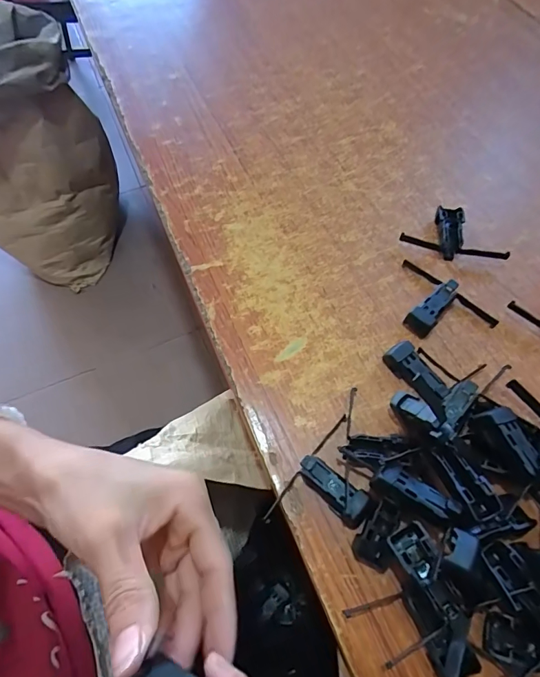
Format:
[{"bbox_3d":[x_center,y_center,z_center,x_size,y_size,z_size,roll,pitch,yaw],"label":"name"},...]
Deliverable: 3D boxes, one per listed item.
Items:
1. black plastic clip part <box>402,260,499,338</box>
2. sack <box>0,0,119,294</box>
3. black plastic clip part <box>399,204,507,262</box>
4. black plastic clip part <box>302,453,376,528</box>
[{"bbox_3d":[0.128,-0.024,0.317,0.081,0.015,0.052,36,70,17],"label":"black plastic clip part"},{"bbox_3d":[-0.565,-0.401,0.933,0.335,0.492,0.322,20,66,10],"label":"sack"},{"bbox_3d":[0.155,-0.086,0.346,0.081,0.014,0.044,21,66,11],"label":"black plastic clip part"},{"bbox_3d":[0.040,0.095,0.260,0.050,0.015,0.020,37,70,17],"label":"black plastic clip part"}]

